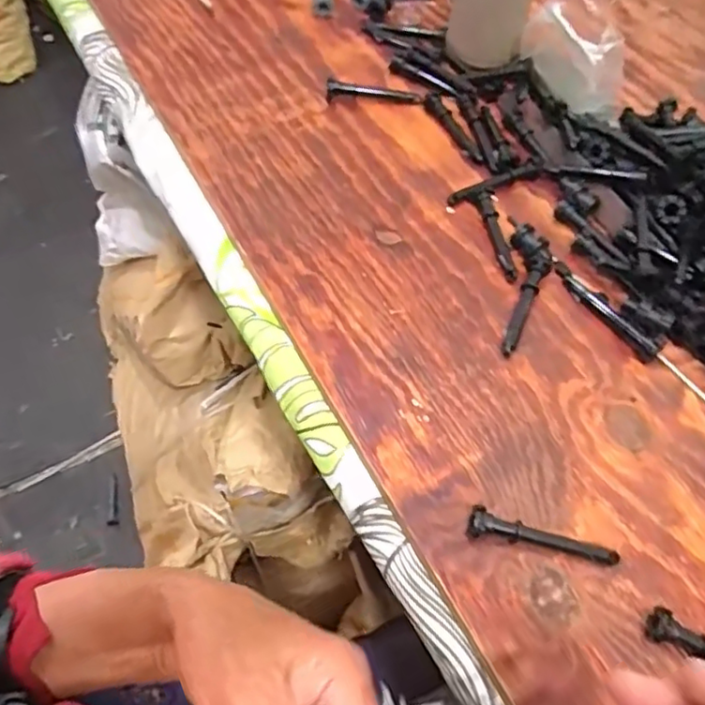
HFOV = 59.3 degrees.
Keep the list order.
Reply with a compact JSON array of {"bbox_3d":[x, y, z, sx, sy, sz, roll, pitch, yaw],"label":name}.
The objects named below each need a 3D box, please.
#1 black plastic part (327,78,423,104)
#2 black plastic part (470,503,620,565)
[{"bbox_3d":[0.022,-0.263,0.631,0.095,0.015,0.022,4,57,-1],"label":"black plastic part"},{"bbox_3d":[0.122,0.118,0.395,0.096,0.017,0.016,11,57,4],"label":"black plastic part"}]

